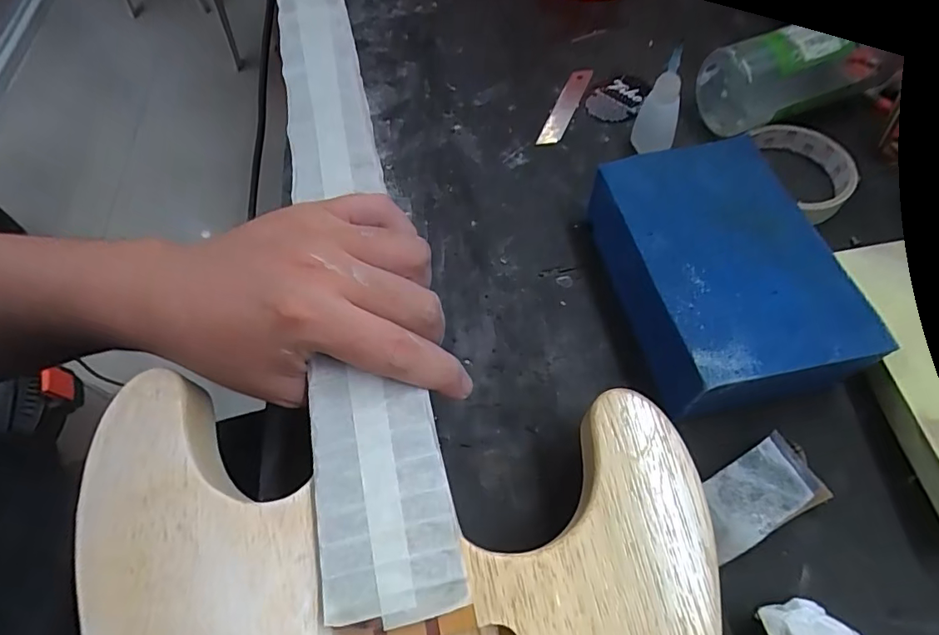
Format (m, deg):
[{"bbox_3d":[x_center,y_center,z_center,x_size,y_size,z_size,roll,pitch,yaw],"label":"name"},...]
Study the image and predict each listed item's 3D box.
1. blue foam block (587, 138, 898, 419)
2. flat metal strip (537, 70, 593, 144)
[{"bbox_3d":[0.143,-0.023,0.310,0.123,0.064,0.168,-13,61,-3],"label":"blue foam block"},{"bbox_3d":[0.082,-0.182,0.430,0.017,0.006,0.094,21,63,14],"label":"flat metal strip"}]

